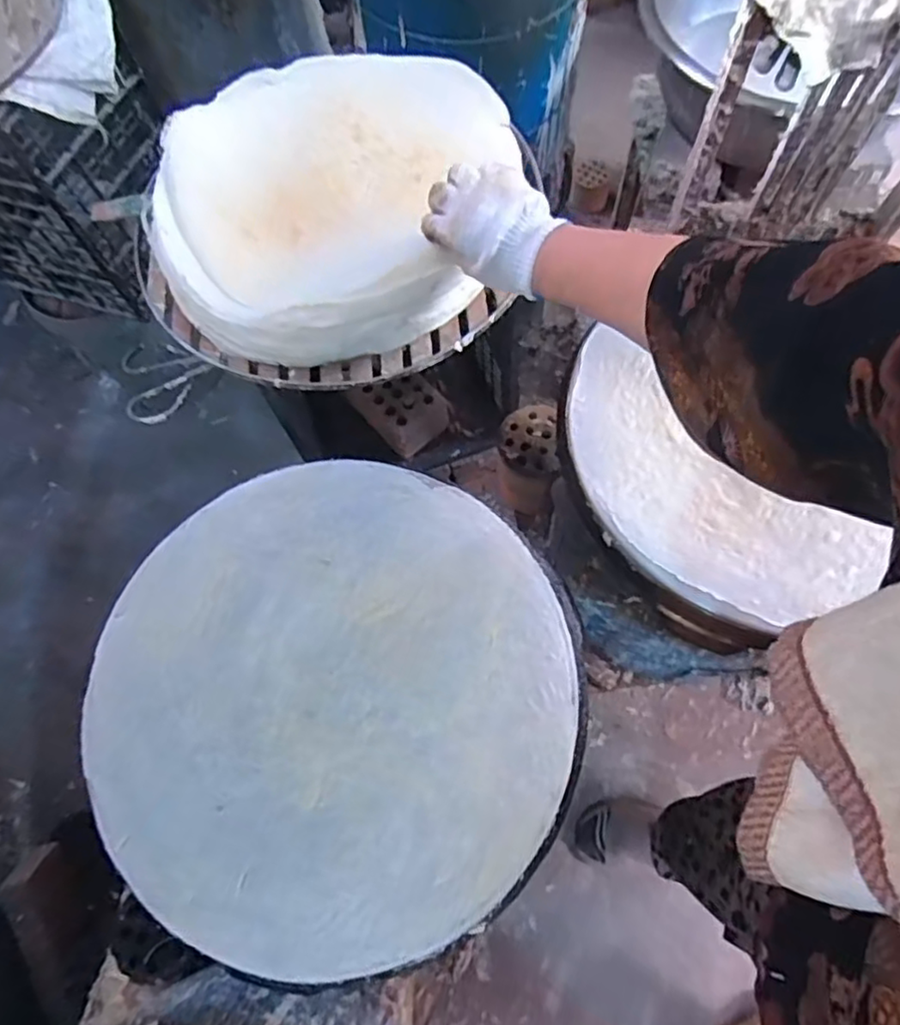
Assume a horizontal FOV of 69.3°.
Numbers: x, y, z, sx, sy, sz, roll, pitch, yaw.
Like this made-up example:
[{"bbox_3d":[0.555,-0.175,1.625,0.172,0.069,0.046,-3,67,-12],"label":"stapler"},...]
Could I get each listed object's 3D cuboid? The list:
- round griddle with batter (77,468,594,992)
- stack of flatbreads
[{"bbox_3d":[-0.089,0.136,0.501,0.361,0.019,0.361,0,69,0],"label":"round griddle with batter"},{"bbox_3d":[-0.133,-0.348,0.700,0.354,0.085,0.373,15,70,6],"label":"stack of flatbreads"}]

